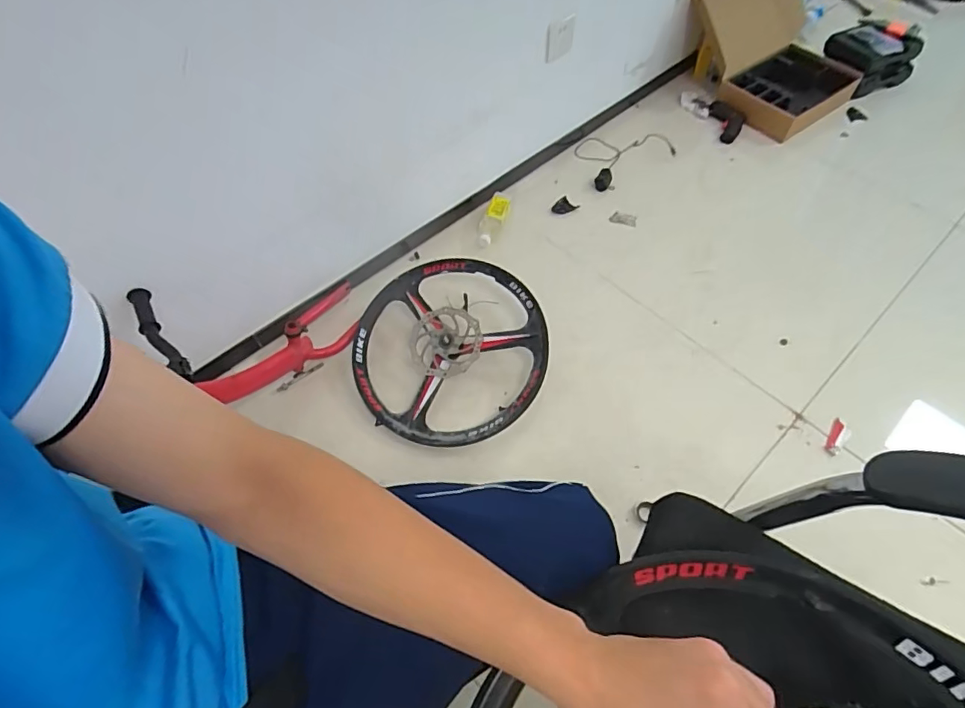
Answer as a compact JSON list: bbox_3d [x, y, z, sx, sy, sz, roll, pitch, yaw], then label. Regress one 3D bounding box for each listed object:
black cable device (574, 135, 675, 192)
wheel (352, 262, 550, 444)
[{"bbox_3d":[0.405,-0.596,1.558,0.339,0.043,0.208,-33,62,-18],"label":"black cable device"},{"bbox_3d":[-0.068,-0.004,1.139,0.413,0.130,0.413,-3,70,7],"label":"wheel"}]

